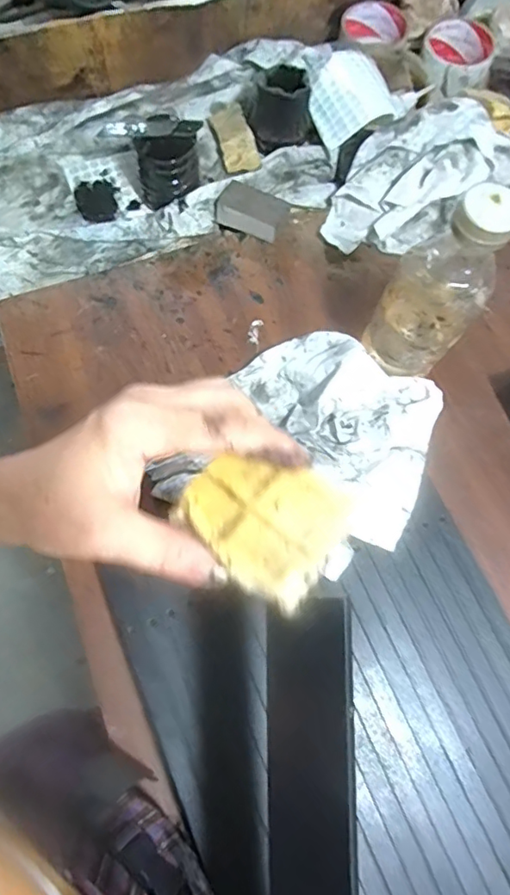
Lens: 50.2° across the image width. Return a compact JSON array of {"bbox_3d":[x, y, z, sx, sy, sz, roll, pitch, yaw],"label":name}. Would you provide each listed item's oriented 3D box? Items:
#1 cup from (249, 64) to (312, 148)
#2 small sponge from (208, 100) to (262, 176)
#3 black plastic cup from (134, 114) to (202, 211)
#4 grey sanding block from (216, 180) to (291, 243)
[{"bbox_3d":[0.030,-0.368,0.585,0.070,0.052,0.058,0,73,-2],"label":"cup"},{"bbox_3d":[-0.024,-0.348,0.603,0.038,0.013,0.091,-16,74,-7],"label":"small sponge"},{"bbox_3d":[-0.088,-0.289,0.552,0.063,0.056,0.066,1,73,-2],"label":"black plastic cup"},{"bbox_3d":[-0.004,-0.247,0.566,0.070,0.019,0.044,22,74,4],"label":"grey sanding block"}]

